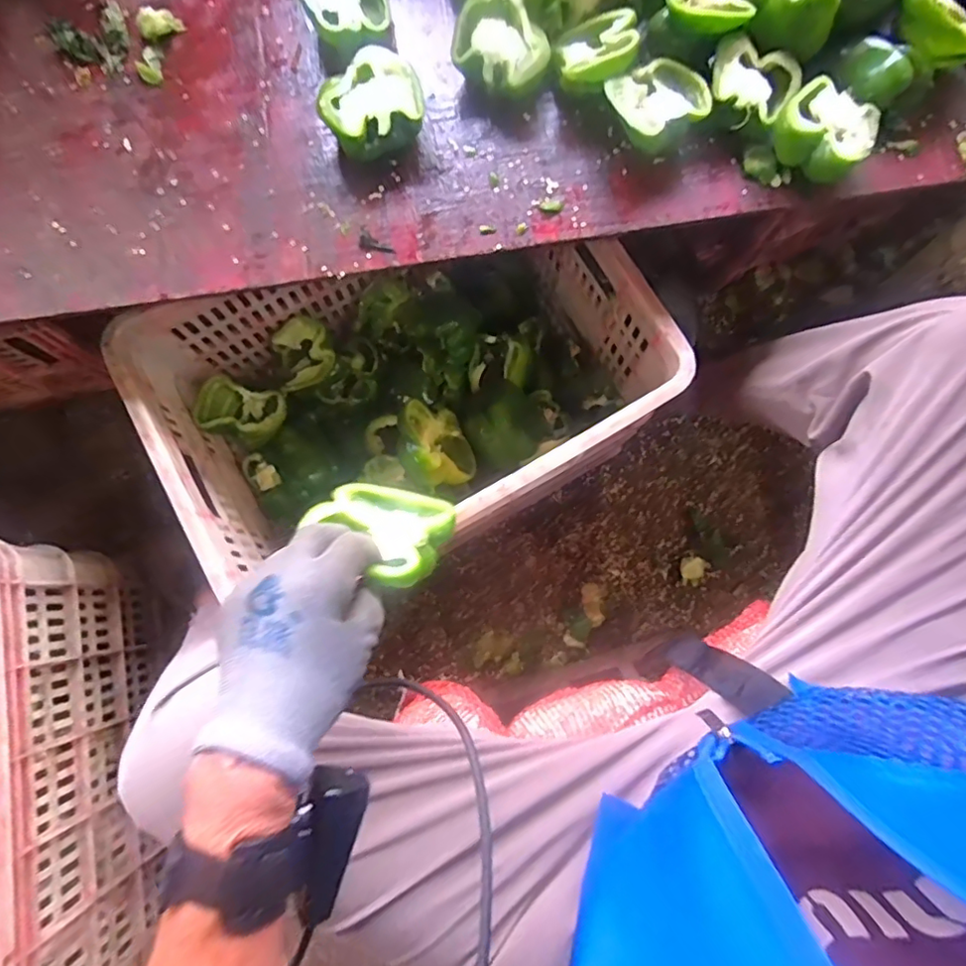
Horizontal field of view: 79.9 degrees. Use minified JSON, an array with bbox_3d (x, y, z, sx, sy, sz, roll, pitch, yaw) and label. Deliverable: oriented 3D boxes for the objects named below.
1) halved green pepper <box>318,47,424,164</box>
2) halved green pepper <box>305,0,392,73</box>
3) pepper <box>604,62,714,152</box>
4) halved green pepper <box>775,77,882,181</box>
[{"bbox_3d":[-0.101,-0.340,0.525,0.091,0.048,0.083,-26,81,-4],"label":"halved green pepper"},{"bbox_3d":[-0.127,-0.453,0.548,0.083,0.040,0.097,-22,80,-4],"label":"halved green pepper"},{"bbox_3d":[0.155,-0.336,0.522,0.081,0.044,0.074,0,80,0],"label":"pepper"},{"bbox_3d":[0.302,-0.309,0.510,0.076,0.037,0.070,36,82,6],"label":"halved green pepper"}]

